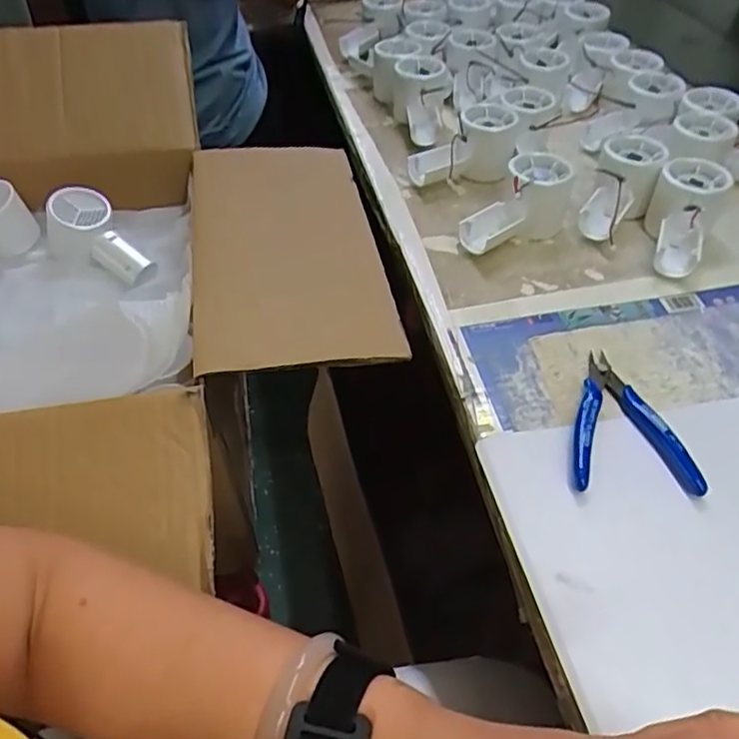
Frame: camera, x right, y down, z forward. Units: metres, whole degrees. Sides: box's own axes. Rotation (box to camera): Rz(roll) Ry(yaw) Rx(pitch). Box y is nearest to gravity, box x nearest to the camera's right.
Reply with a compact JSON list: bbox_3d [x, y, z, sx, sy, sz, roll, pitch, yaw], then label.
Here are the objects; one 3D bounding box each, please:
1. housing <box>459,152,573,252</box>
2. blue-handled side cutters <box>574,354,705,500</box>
[{"bbox_3d":[0.132,-0.144,0.554,0.057,0.055,0.114,36,57,29],"label":"housing"},{"bbox_3d":[0.171,0.033,0.421,0.078,0.006,0.113,3,48,3],"label":"blue-handled side cutters"}]

